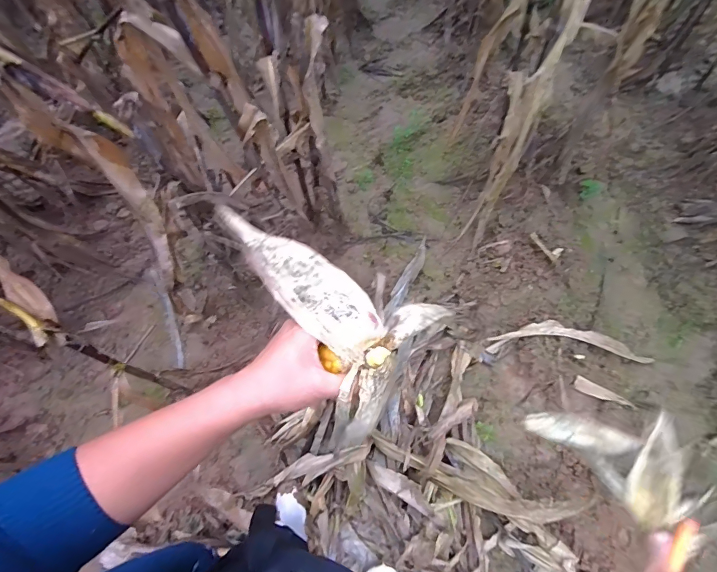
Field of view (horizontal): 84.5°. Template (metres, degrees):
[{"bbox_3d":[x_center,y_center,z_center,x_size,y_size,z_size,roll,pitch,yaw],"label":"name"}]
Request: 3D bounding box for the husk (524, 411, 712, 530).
[{"bbox_3d":[0.332,0.218,0.529,0.238,0.068,0.126,28,63,-1],"label":"husk"}]

